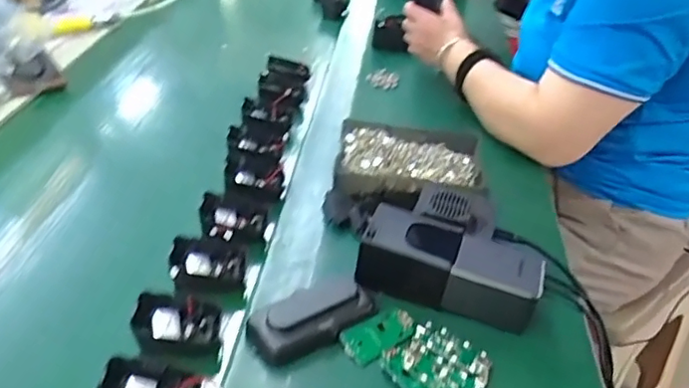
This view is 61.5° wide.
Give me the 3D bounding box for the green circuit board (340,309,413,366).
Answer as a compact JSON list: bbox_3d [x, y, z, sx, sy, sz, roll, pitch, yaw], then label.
[{"bbox_3d":[0.030,0.116,0.481,0.064,0.006,0.031,-20,44,-29],"label":"green circuit board"}]

